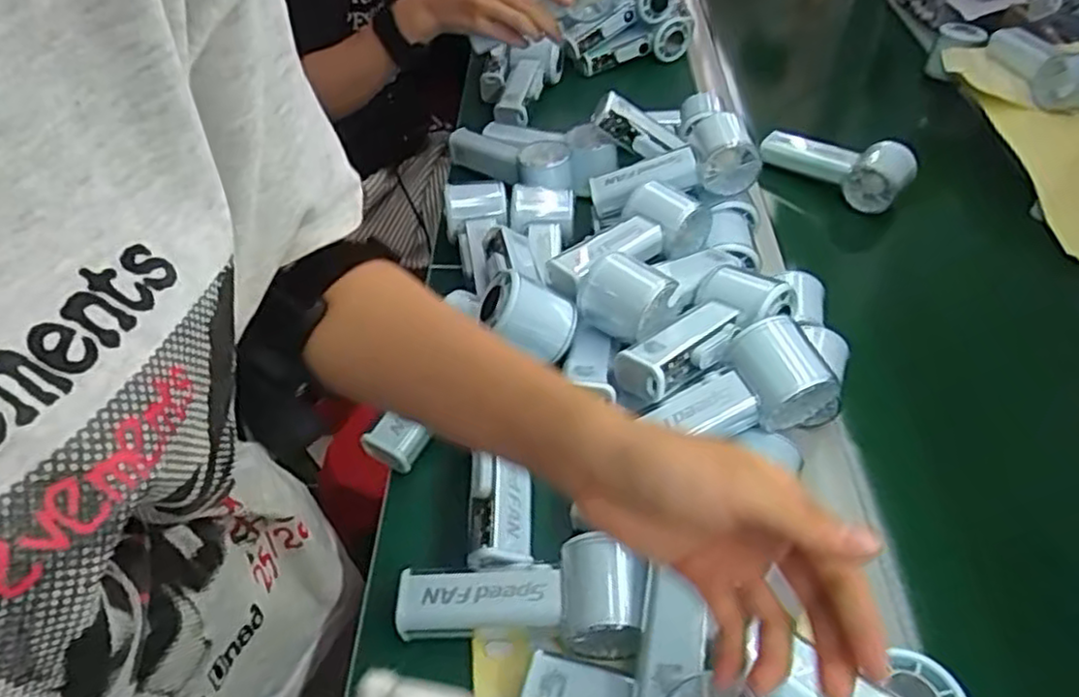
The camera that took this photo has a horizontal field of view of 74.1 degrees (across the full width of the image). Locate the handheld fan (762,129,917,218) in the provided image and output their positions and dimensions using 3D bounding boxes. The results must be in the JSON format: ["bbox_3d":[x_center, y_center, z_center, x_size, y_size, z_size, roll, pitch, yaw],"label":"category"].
[{"bbox_3d":[0.321,-0.205,0.790,0.047,0.060,0.191,-23,36,-22],"label":"handheld fan"}]

